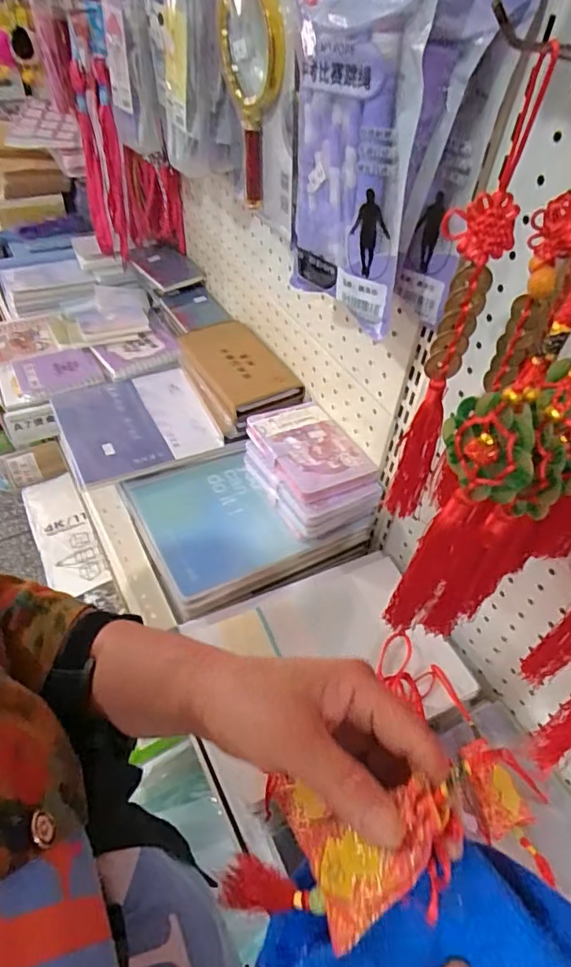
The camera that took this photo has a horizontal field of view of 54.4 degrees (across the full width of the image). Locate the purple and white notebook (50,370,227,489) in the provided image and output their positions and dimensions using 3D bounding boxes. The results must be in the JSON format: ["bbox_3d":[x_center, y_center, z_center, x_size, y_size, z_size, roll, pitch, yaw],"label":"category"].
[{"bbox_3d":[-0.202,-0.081,0.747,0.182,0.018,0.179,-19,54,-19],"label":"purple and white notebook"}]

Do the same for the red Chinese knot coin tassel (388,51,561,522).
[{"bbox_3d":[0.095,-0.078,0.327,0.031,0.268,0.024,29,51,20],"label":"red Chinese knot coin tassel"}]

